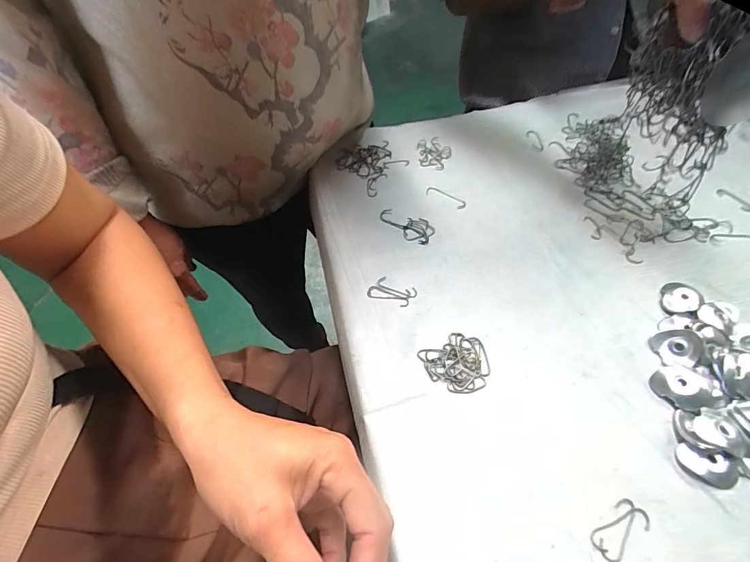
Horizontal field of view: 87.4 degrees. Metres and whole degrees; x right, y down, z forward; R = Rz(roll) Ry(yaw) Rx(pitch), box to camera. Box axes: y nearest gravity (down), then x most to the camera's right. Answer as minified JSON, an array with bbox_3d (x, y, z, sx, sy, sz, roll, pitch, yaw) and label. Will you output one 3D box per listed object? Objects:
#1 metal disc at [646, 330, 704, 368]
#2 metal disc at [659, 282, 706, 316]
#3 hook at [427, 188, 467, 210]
[{"bbox_3d":[0.259,0.058,0.335,0.037,0.004,0.031,-9,58,15],"label":"metal disc"},{"bbox_3d":[0.286,0.016,0.366,0.030,0.009,0.036,22,58,19],"label":"metal disc"},{"bbox_3d":[0.084,-0.099,0.466,0.052,0.004,0.016,32,62,24],"label":"hook"}]

